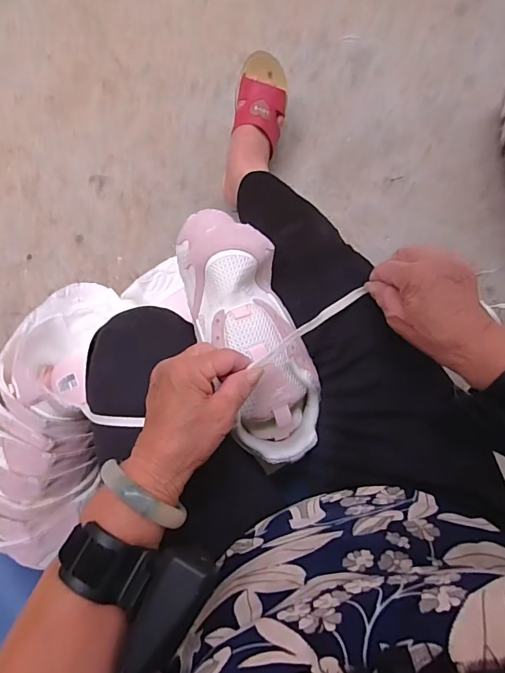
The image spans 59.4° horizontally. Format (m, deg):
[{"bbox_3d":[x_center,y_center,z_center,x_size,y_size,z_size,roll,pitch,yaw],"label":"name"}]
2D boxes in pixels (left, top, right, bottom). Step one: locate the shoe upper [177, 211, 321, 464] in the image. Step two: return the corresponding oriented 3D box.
[{"bbox_3d":[-0.002,-0.005,0.433,0.092,0.057,0.251,-22,89,-1],"label":"shoe upper"}]

